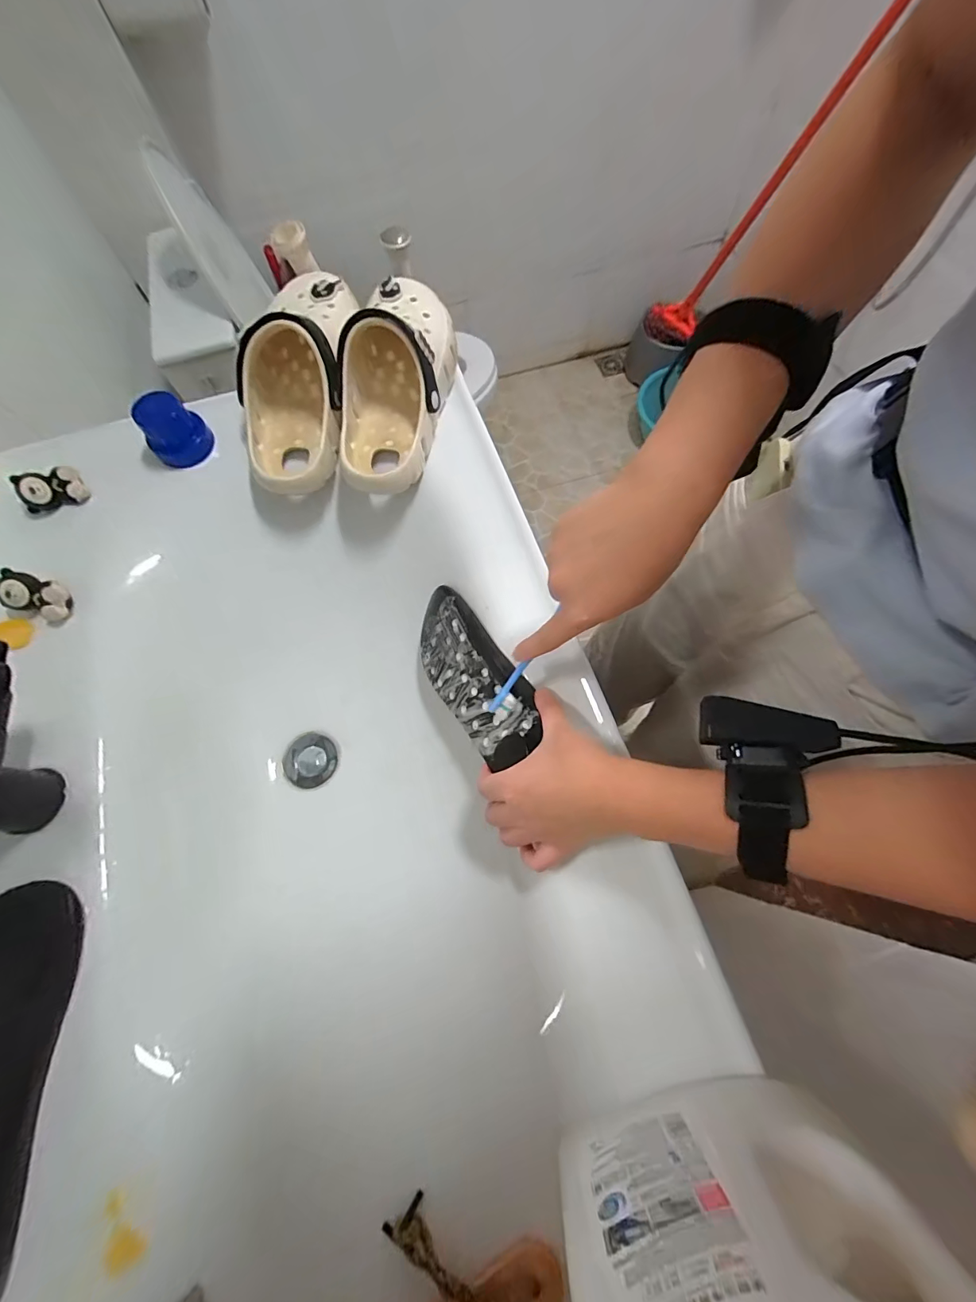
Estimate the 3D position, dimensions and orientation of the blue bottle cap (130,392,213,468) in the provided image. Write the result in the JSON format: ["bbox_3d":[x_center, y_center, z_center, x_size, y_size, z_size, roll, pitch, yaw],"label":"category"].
[{"bbox_3d":[-0.334,-0.235,0.471,0.058,0.055,0.058,0,70,1],"label":"blue bottle cap"}]

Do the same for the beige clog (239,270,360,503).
[{"bbox_3d":[-0.204,-0.281,0.457,0.106,0.098,0.222,3,70,2],"label":"beige clog"}]

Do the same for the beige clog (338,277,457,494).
[{"bbox_3d":[-0.094,-0.280,0.447,0.109,0.089,0.220,-1,70,1],"label":"beige clog"}]

